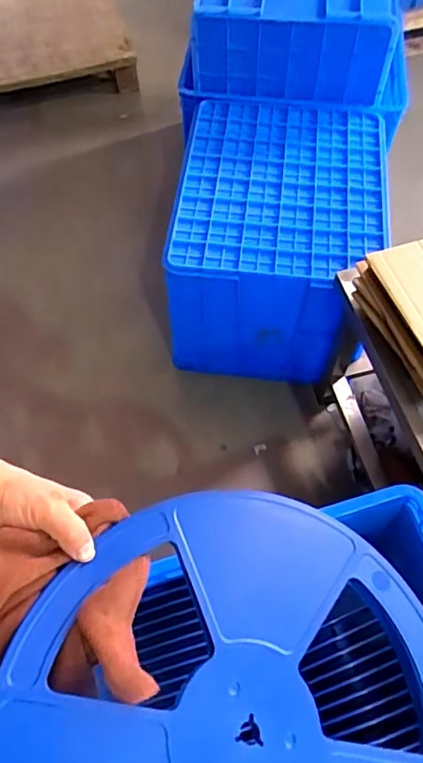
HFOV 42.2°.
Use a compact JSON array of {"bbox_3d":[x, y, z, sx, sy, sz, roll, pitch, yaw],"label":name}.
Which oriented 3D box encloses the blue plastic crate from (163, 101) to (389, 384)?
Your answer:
[{"bbox_3d":[0.158,-0.339,1.365,0.448,0.389,0.540,9,62,6],"label":"blue plastic crate"}]

